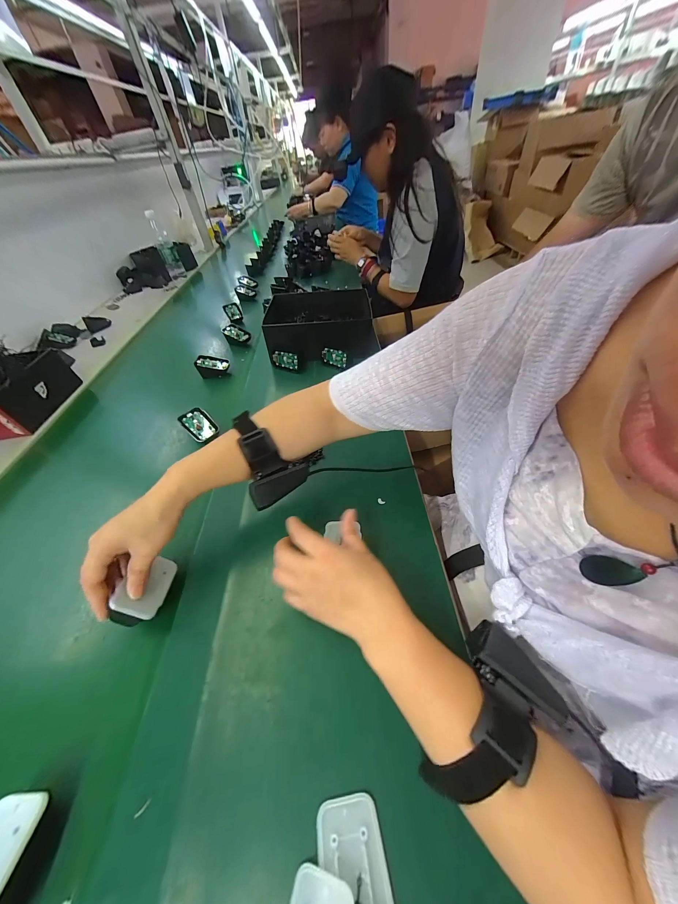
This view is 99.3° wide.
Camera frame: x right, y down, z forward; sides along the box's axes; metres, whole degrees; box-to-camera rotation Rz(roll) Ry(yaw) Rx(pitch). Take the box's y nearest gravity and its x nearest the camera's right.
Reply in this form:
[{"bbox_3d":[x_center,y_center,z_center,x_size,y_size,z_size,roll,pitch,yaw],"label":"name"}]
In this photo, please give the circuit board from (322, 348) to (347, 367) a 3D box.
[{"bbox_3d":[-0.010,-0.208,0.630,0.062,0.033,0.009,24,55,26],"label":"circuit board"}]

